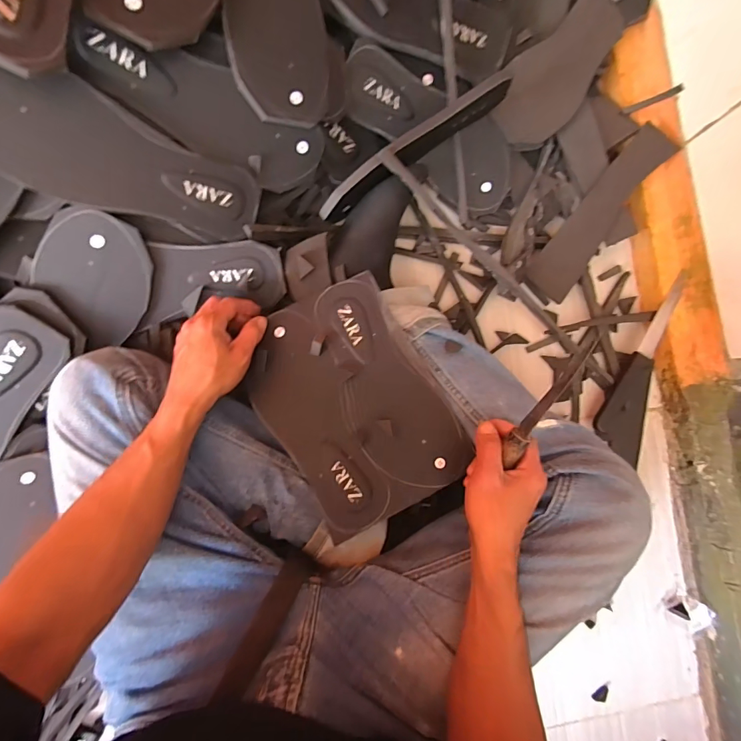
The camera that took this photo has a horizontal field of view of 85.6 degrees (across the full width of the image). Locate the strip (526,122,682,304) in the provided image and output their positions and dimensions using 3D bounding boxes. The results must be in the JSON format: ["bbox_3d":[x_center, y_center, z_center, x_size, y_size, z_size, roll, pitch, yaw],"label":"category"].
[{"bbox_3d":[0.312,-0.214,0.541,0.060,0.017,0.250,36,94,-2],"label":"strip"}]

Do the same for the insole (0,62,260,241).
[{"bbox_3d":[-0.231,-0.199,0.380,0.241,0.014,0.096,5,117,-30],"label":"insole"}]

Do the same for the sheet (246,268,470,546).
[{"bbox_3d":[-0.019,0.035,0.435,0.177,0.010,0.246,-31,82,-4],"label":"sheet"}]

